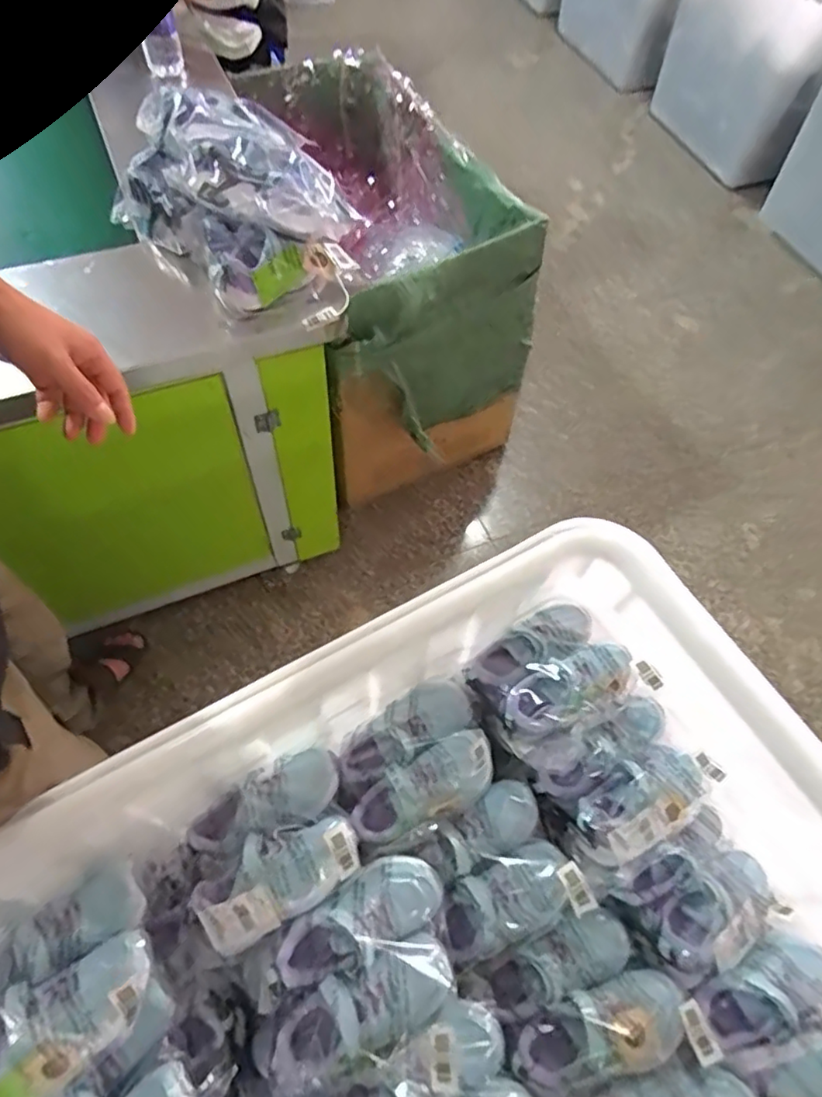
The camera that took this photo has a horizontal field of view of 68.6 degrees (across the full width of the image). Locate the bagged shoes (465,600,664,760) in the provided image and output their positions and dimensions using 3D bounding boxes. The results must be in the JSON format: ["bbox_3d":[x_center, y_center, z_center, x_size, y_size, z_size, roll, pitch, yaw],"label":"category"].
[{"bbox_3d":[0.189,0.163,0.786,0.198,0.072,0.178,-22,65,-16],"label":"bagged shoes"}]

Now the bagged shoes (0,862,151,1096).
[{"bbox_3d":[-0.353,0.434,0.587,0.192,0.055,0.145,-33,68,-20],"label":"bagged shoes"}]

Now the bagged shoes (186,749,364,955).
[{"bbox_3d":[-0.160,0.337,0.690,0.196,0.075,0.160,-24,65,-16],"label":"bagged shoes"}]

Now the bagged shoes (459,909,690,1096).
[{"bbox_3d":[0.181,0.489,0.652,0.196,0.073,0.147,-24,65,-16],"label":"bagged shoes"}]

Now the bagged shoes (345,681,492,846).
[{"bbox_3d":[0.002,0.261,0.746,0.181,0.067,0.167,-15,63,-12],"label":"bagged shoes"}]

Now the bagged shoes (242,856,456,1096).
[{"bbox_3d":[-0.064,0.458,0.649,0.251,0.100,0.150,-30,67,-19],"label":"bagged shoes"}]

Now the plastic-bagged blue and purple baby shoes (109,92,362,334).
[{"bbox_3d":[-0.249,-0.491,0.846,0.228,0.161,0.409,-38,70,-22],"label":"plastic-bagged blue and purple baby shoes"}]

